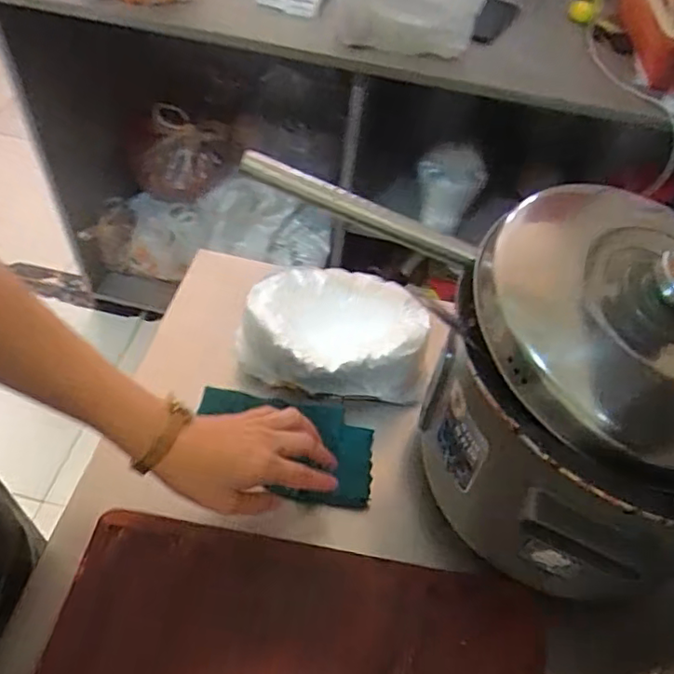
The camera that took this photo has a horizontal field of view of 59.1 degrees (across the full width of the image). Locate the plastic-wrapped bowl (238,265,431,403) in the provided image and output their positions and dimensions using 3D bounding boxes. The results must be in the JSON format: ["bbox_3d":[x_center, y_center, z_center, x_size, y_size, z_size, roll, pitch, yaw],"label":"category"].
[{"bbox_3d":[-0.002,-0.002,0.621,0.193,0.090,0.127,18,53,11],"label":"plastic-wrapped bowl"}]

